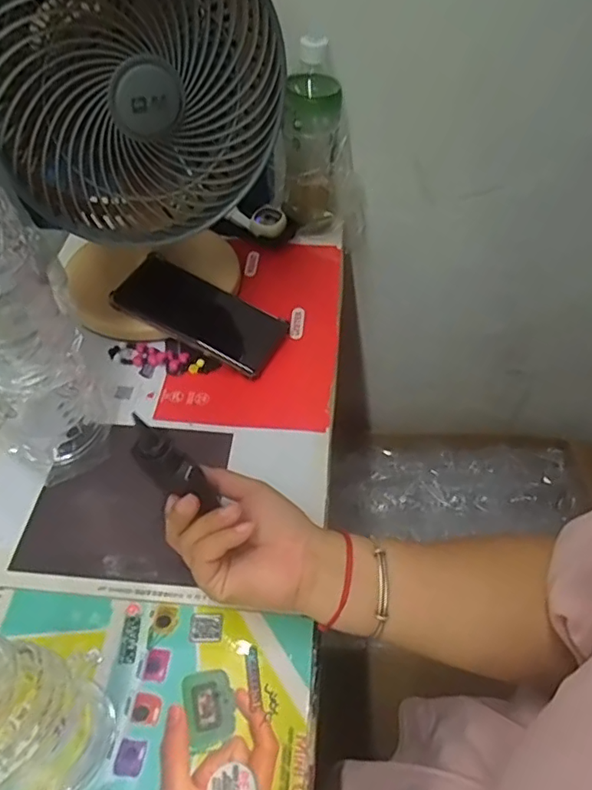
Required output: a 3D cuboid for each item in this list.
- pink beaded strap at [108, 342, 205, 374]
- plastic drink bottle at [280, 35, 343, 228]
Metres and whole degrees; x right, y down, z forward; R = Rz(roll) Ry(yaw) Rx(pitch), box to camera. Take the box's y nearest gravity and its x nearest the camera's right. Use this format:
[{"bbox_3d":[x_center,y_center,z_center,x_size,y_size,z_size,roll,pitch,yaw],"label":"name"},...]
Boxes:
[{"bbox_3d":[-0.138,-0.037,0.564,0.094,0.012,0.027,9,50,7],"label":"pink beaded strap"},{"bbox_3d":[0.017,-0.277,0.644,0.062,0.214,0.051,2,50,0],"label":"plastic drink bottle"}]

